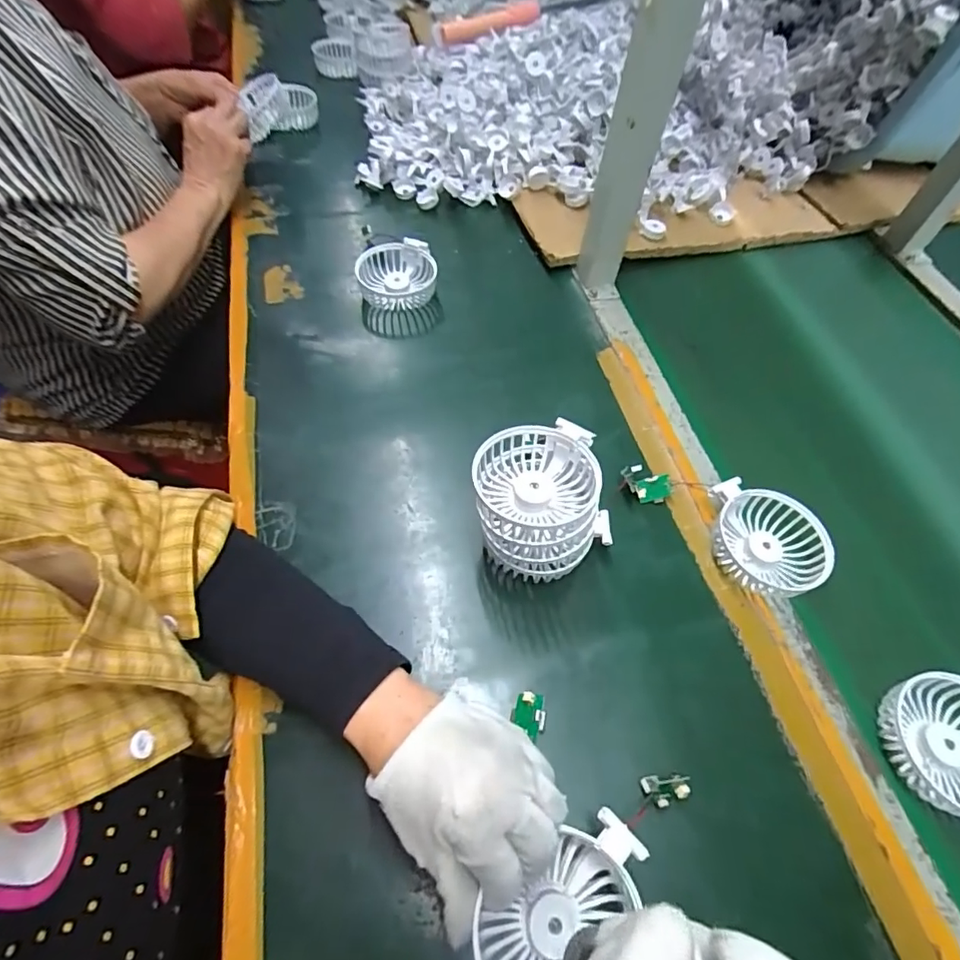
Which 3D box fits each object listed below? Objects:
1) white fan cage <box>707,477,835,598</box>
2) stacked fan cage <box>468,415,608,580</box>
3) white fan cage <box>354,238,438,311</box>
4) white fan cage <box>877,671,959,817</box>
[{"bbox_3d":[0.242,0.052,0.443,0.084,0.033,0.089,7,56,3],"label":"white fan cage"},{"bbox_3d":[0.048,0.024,0.418,0.104,0.103,0.092,-12,59,-10],"label":"stacked fan cage"},{"bbox_3d":[-0.095,-0.232,0.616,0.087,0.052,0.079,-4,56,-4],"label":"white fan cage"},{"bbox_3d":[0.331,0.185,0.364,0.084,0.024,0.092,4,55,1],"label":"white fan cage"}]

